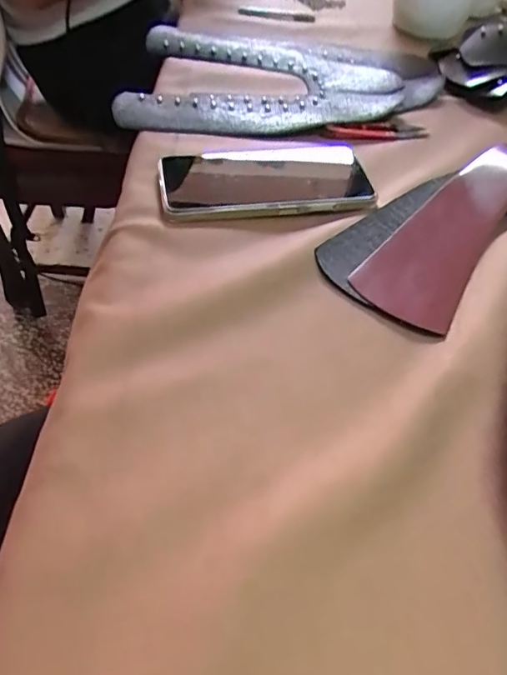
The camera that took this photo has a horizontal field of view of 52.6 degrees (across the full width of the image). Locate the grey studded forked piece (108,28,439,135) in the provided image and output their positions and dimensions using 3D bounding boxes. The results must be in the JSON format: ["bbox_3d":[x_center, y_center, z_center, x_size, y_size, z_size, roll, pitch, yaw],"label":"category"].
[{"bbox_3d":[0.040,-0.280,0.547,0.364,0.035,0.216,-12,51,-14],"label":"grey studded forked piece"}]

